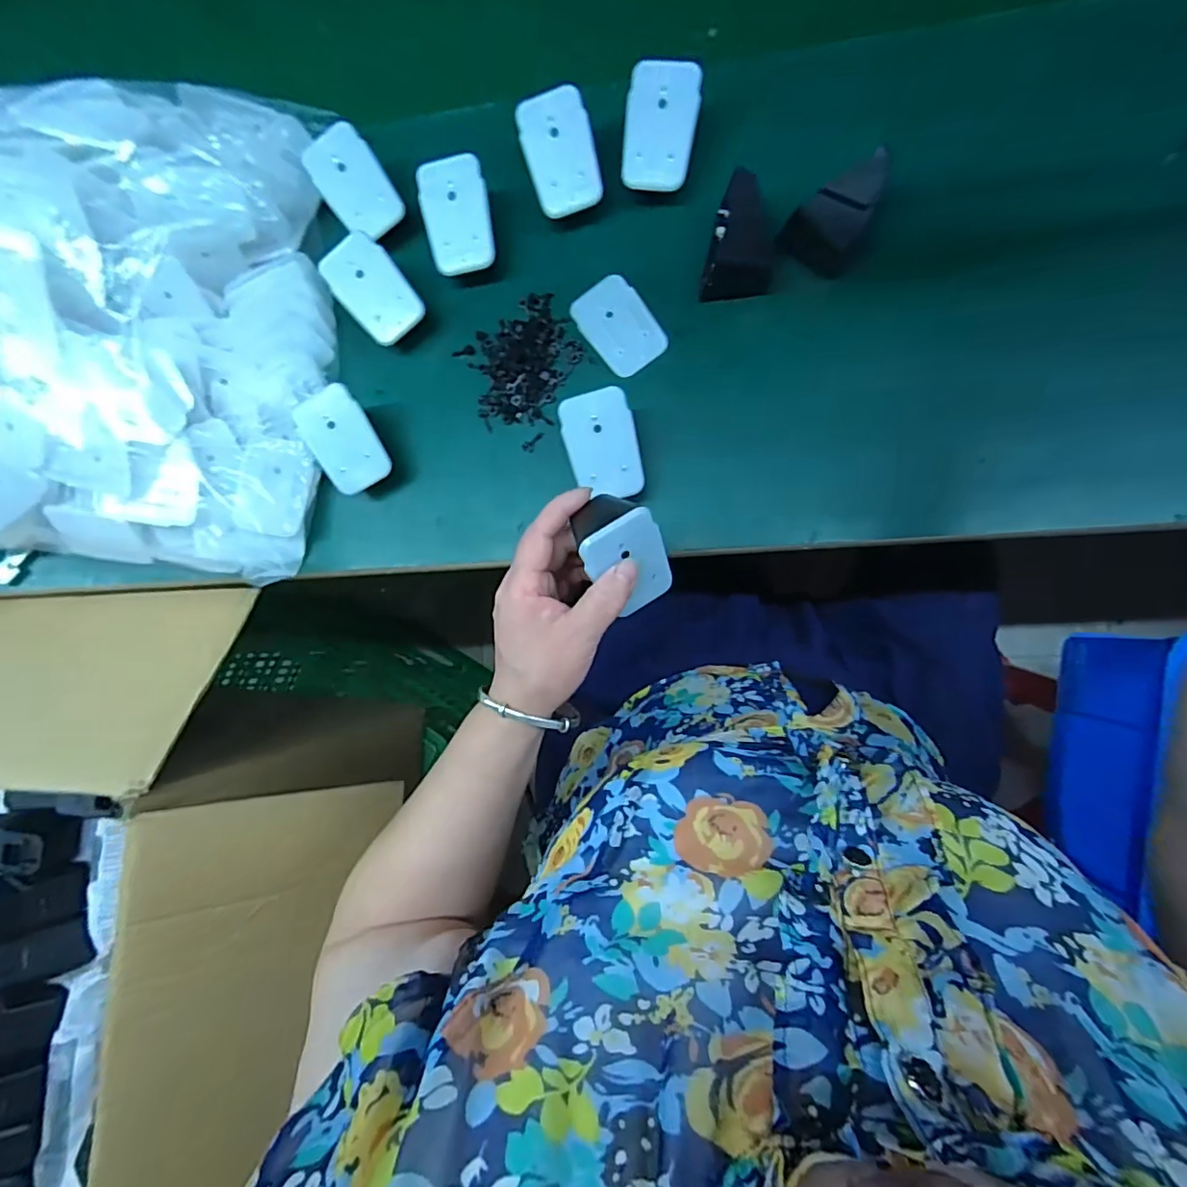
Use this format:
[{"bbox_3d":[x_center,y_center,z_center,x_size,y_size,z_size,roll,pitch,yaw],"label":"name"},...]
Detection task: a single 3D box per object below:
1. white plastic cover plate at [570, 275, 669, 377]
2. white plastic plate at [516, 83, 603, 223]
[{"bbox_3d":[0.019,-0.193,0.393,0.045,0.004,0.071,-37,85,5],"label":"white plastic cover plate"},{"bbox_3d":[-0.023,-0.301,0.372,0.046,0.005,0.071,-14,106,5],"label":"white plastic plate"}]

